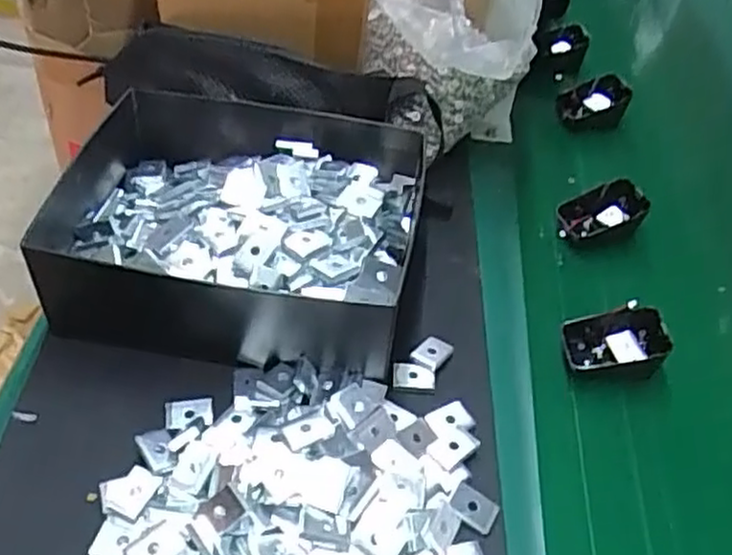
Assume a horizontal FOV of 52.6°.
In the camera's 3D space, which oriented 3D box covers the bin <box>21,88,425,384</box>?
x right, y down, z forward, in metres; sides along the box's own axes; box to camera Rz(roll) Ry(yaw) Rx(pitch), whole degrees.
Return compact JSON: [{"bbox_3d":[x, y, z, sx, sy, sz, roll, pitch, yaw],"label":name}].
[{"bbox_3d":[-0.092,-0.036,0.530,0.247,0.080,0.192,9,46,6],"label":"bin"}]

